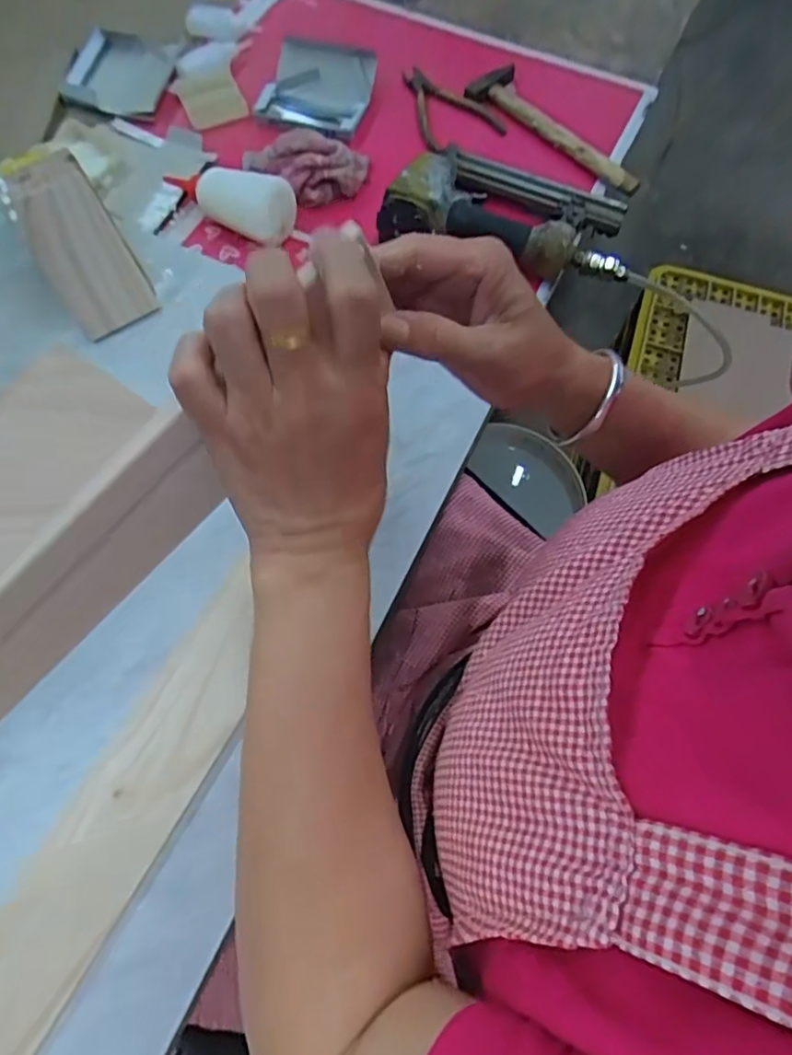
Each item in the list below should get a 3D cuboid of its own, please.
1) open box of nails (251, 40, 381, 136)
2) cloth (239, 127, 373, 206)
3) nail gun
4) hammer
[{"bbox_3d":[-0.097,-0.536,0.737,0.128,0.036,0.122,20,68,6],"label":"open box of nails"},{"bbox_3d":[-0.106,-0.405,0.678,0.140,0.043,0.089,1,67,-2],"label":"cloth"},{"bbox_3d":[0.120,-0.341,0.631,0.245,0.065,0.157,13,68,3],"label":"nail gun"},{"bbox_3d":[0.191,-0.476,0.709,0.072,0.022,0.247,-40,74,-15],"label":"hammer"}]

